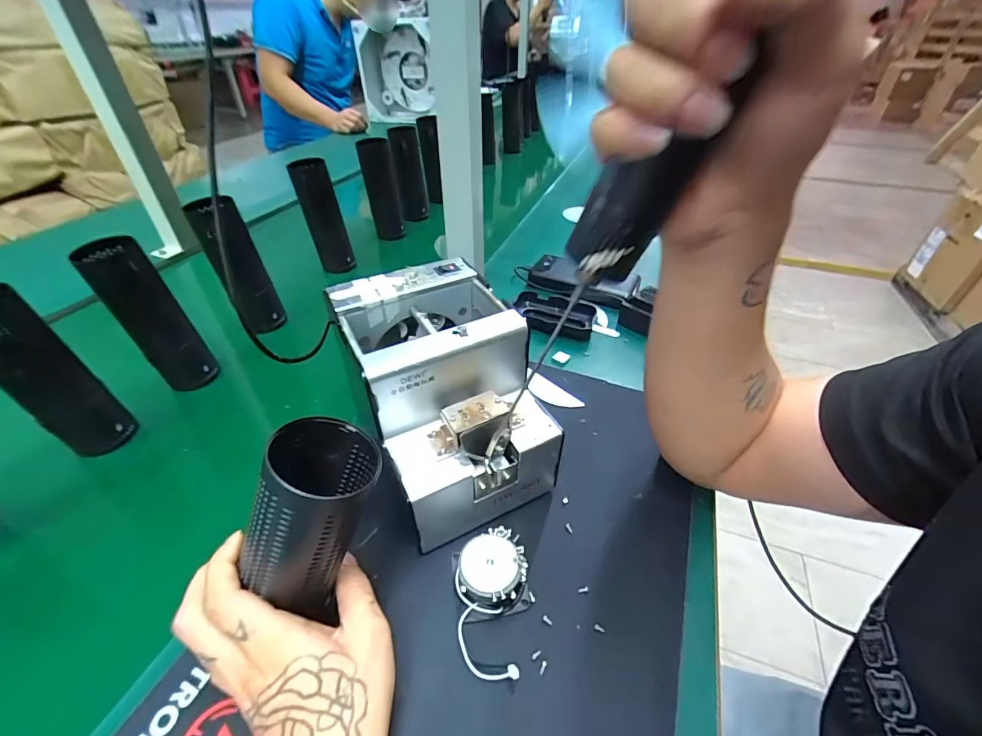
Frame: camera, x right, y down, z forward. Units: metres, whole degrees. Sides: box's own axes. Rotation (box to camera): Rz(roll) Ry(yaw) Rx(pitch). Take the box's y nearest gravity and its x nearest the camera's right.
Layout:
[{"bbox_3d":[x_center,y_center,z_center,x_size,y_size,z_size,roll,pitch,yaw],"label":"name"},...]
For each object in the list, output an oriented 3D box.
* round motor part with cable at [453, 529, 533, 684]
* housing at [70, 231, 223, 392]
[{"bbox_3d":[0.001,0.160,0.293,0.050,0.028,0.085,-4,40,-7],"label":"round motor part with cable"},{"bbox_3d":[-0.359,-0.054,0.455,0.061,0.157,0.058,-32,49,-32],"label":"housing"}]

